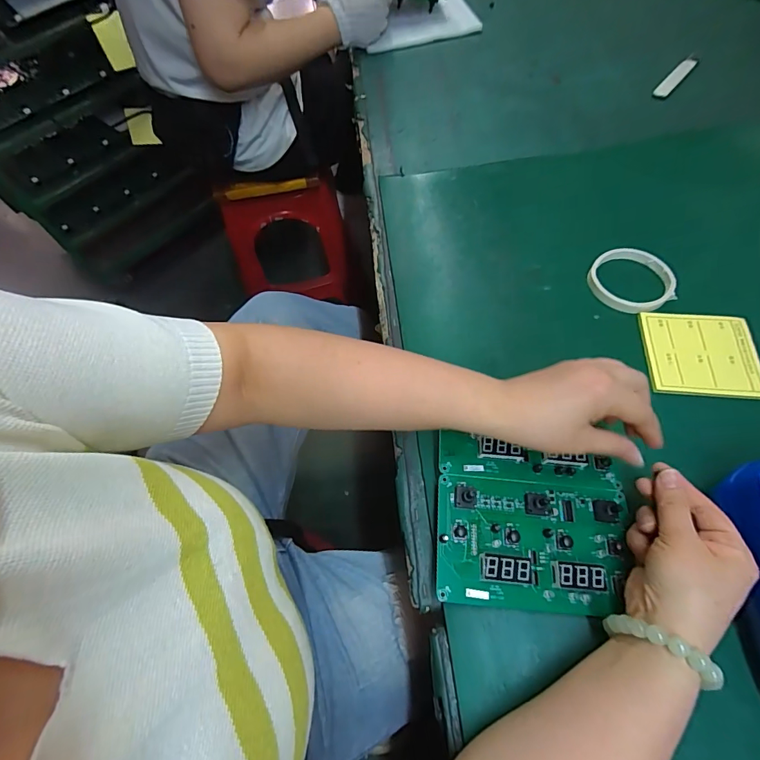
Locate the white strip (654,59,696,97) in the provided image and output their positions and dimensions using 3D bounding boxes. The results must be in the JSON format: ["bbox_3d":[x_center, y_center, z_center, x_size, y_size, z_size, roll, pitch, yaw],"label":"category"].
[{"bbox_3d":[0.476,-0.486,0.674,0.022,0.007,0.114,36,70,20],"label":"white strip"}]

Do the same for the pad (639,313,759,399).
[{"bbox_3d":[0.340,-0.026,0.441,0.112,0.009,0.098,6,62,7],"label":"pad"}]

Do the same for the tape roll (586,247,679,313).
[{"bbox_3d":[0.293,-0.116,0.486,0.089,0.014,0.087,-2,62,3],"label":"tape roll"}]

